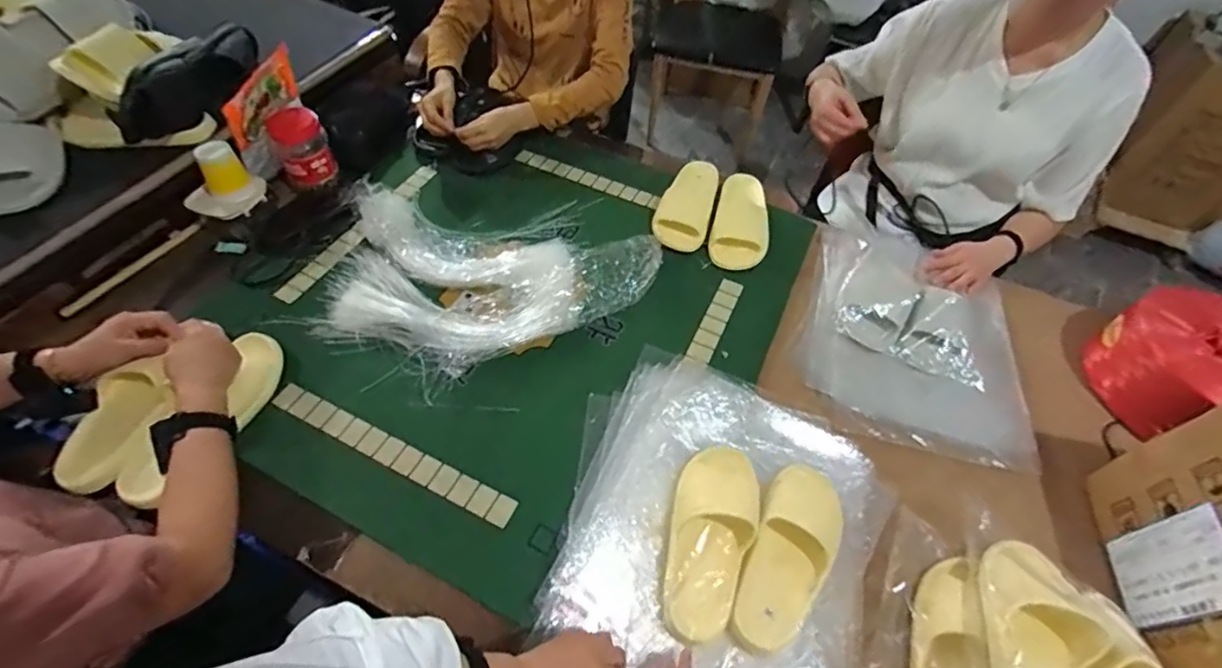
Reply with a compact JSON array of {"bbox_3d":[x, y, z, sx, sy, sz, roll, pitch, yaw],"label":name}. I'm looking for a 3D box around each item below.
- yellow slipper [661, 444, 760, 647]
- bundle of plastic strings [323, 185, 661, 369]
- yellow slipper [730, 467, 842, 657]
[{"bbox_3d":[0.125,0.244,0.685,0.101,0.055,0.243,14,55,4],"label":"yellow slipper"},{"bbox_3d":[-0.200,-0.101,0.948,0.532,0.033,0.324,8,59,3],"label":"bundle of plastic strings"},{"bbox_3d":[0.224,0.270,0.695,0.097,0.047,0.250,25,56,12],"label":"yellow slipper"}]

